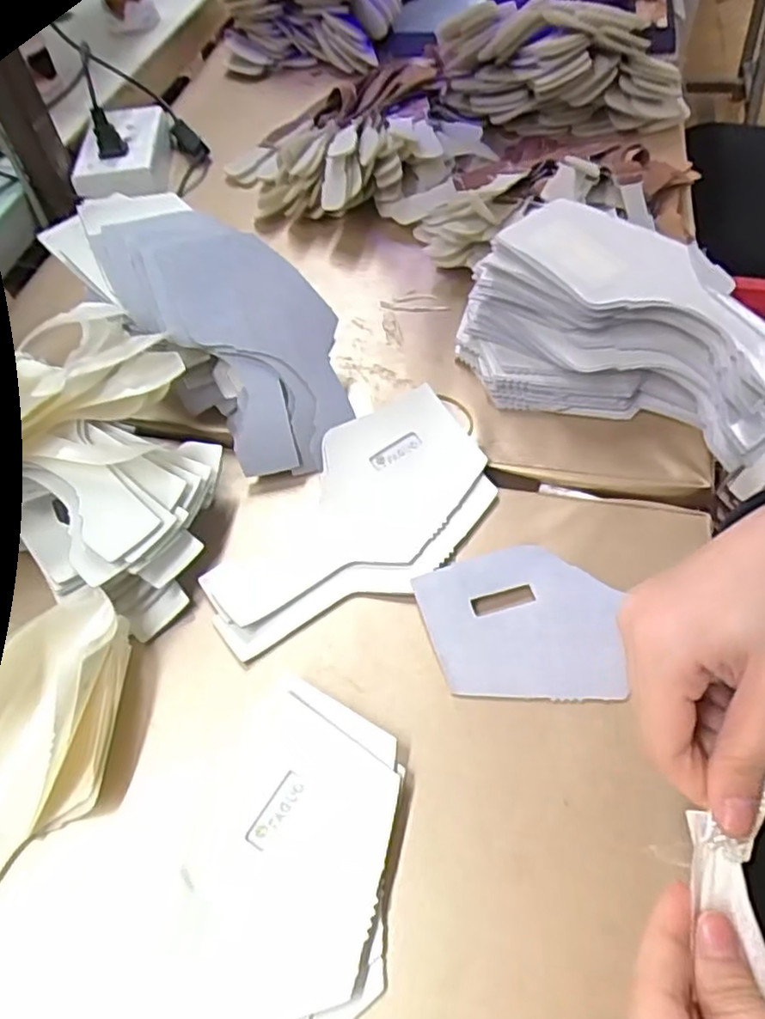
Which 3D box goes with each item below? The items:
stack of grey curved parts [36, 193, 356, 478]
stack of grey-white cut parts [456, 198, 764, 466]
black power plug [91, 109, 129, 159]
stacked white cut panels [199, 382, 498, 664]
[{"bbox_3d":[-0.114,-0.140,0.454,0.112,0.045,0.261,-39,77,-20],"label":"stack of grey curved parts"},{"bbox_3d":[0.152,-0.119,0.428,0.202,0.086,0.113,18,58,17],"label":"stack of grey-white cut parts"},{"bbox_3d":[-0.244,-0.333,0.594,0.025,0.036,0.021,-21,55,-9],"label":"black power plug"},{"bbox_3d":[-0.012,0.007,0.394,0.102,0.017,0.191,30,62,24],"label":"stacked white cut panels"}]

